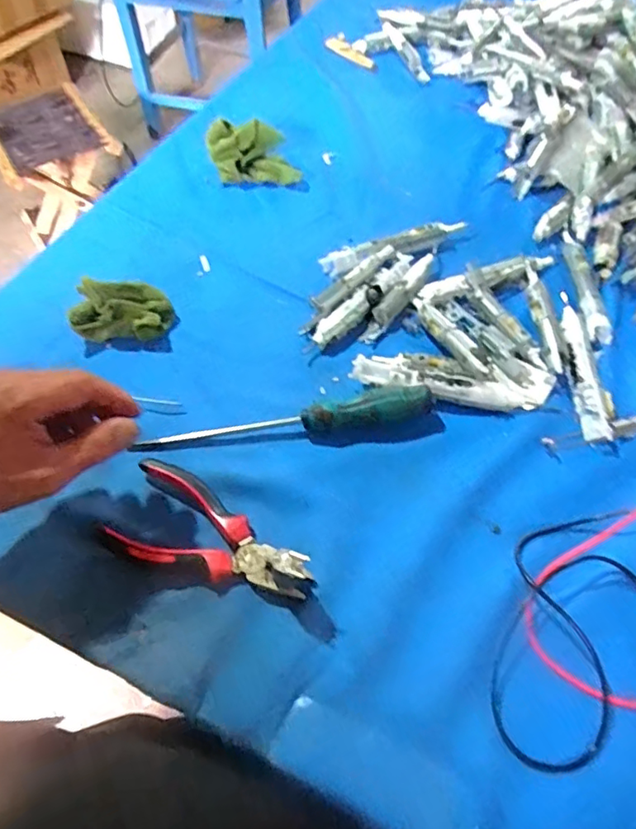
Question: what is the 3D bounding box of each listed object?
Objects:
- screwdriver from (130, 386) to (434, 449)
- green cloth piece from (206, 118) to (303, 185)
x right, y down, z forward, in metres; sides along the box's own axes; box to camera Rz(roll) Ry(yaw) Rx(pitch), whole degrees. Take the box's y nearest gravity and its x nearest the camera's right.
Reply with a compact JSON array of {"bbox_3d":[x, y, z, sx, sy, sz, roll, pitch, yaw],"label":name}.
[{"bbox_3d":[-0.023,0.007,0.465,0.241,0.028,0.026,-8,58,-4],"label":"screwdriver"},{"bbox_3d":[-0.076,-0.307,0.661,0.113,0.044,0.056,5,58,4],"label":"green cloth piece"}]

